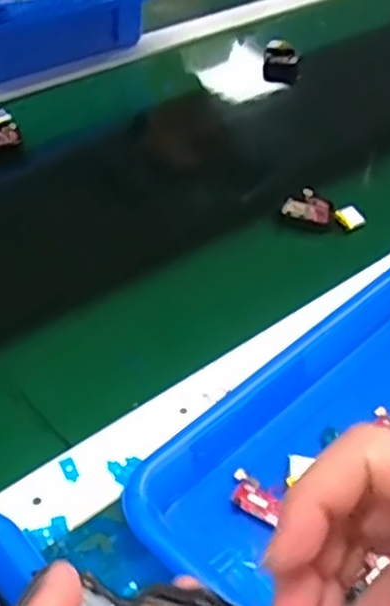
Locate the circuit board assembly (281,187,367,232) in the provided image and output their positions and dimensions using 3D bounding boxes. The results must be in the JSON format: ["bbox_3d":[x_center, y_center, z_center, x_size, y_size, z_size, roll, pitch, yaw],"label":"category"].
[{"bbox_3d":[0.105,-0.076,0.589,0.065,0.012,0.030,12,43,11],"label":"circuit board assembly"}]

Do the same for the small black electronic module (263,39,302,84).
[{"bbox_3d":[0.097,-0.270,0.814,0.038,0.031,0.052,3,42,0],"label":"small black electronic module"}]

